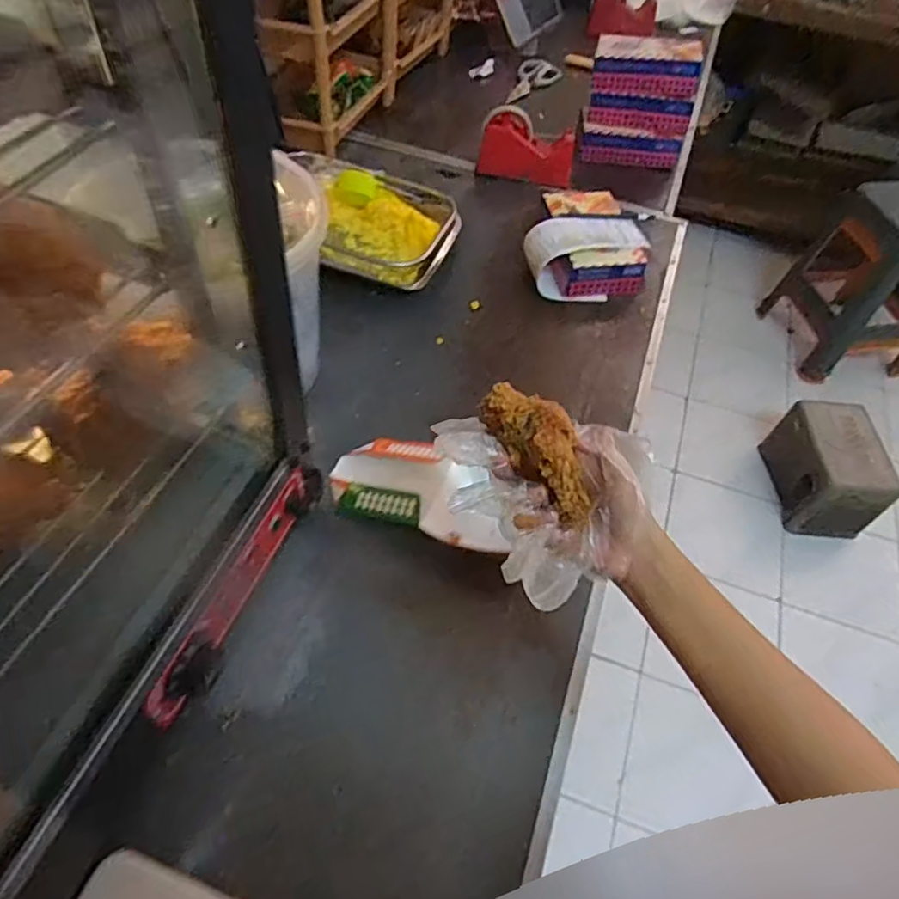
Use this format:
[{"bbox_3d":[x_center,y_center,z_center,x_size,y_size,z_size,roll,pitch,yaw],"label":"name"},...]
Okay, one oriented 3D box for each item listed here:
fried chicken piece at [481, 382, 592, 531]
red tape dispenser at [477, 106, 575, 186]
[{"bbox_3d":[0.063,-0.005,0.421,0.037,0.040,0.108,-28,75,-23],"label":"fried chicken piece"},{"bbox_3d":[0.133,-0.513,1.059,0.163,0.091,0.060,19,54,9],"label":"red tape dispenser"}]

